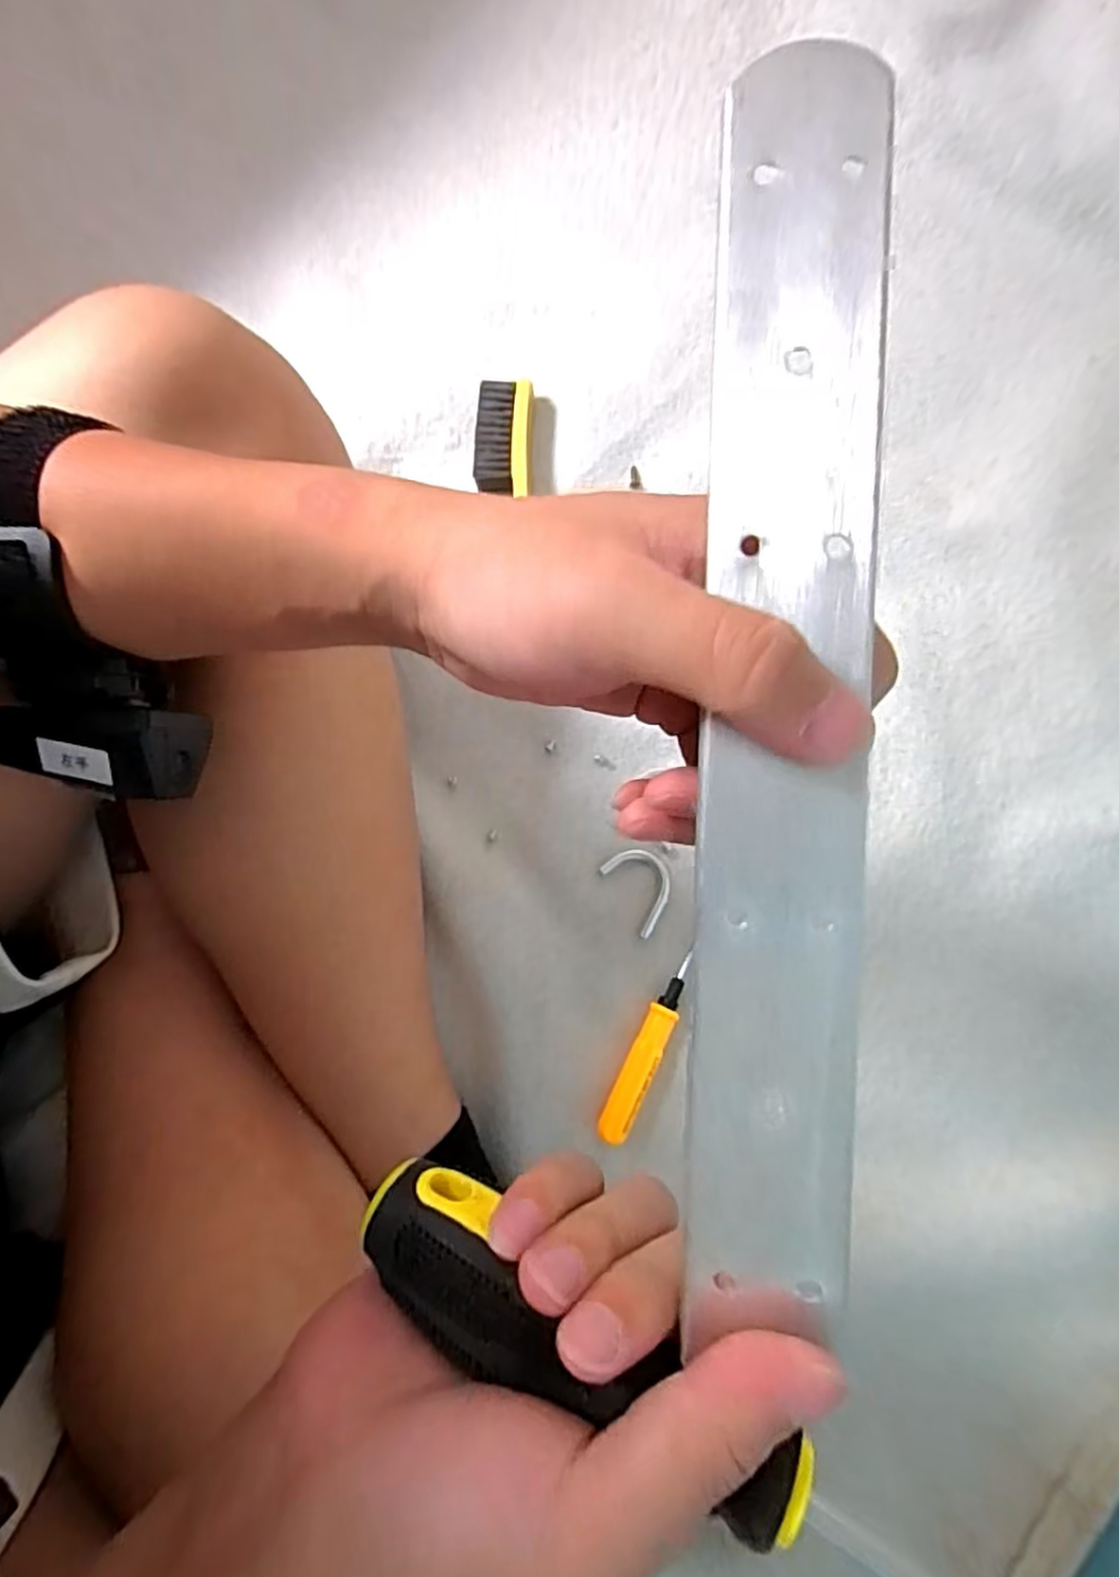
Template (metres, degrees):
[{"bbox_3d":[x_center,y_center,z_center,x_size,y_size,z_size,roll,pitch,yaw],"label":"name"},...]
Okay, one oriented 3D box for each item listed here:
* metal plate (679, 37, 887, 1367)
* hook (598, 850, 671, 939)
[{"bbox_3d":[0.046,-0.017,0.144,0.033,0.006,0.250,2,91,8],"label":"metal plate"},{"bbox_3d":[0.045,0.051,0.370,0.031,0.005,0.043,-33,82,-7],"label":"hook"}]

